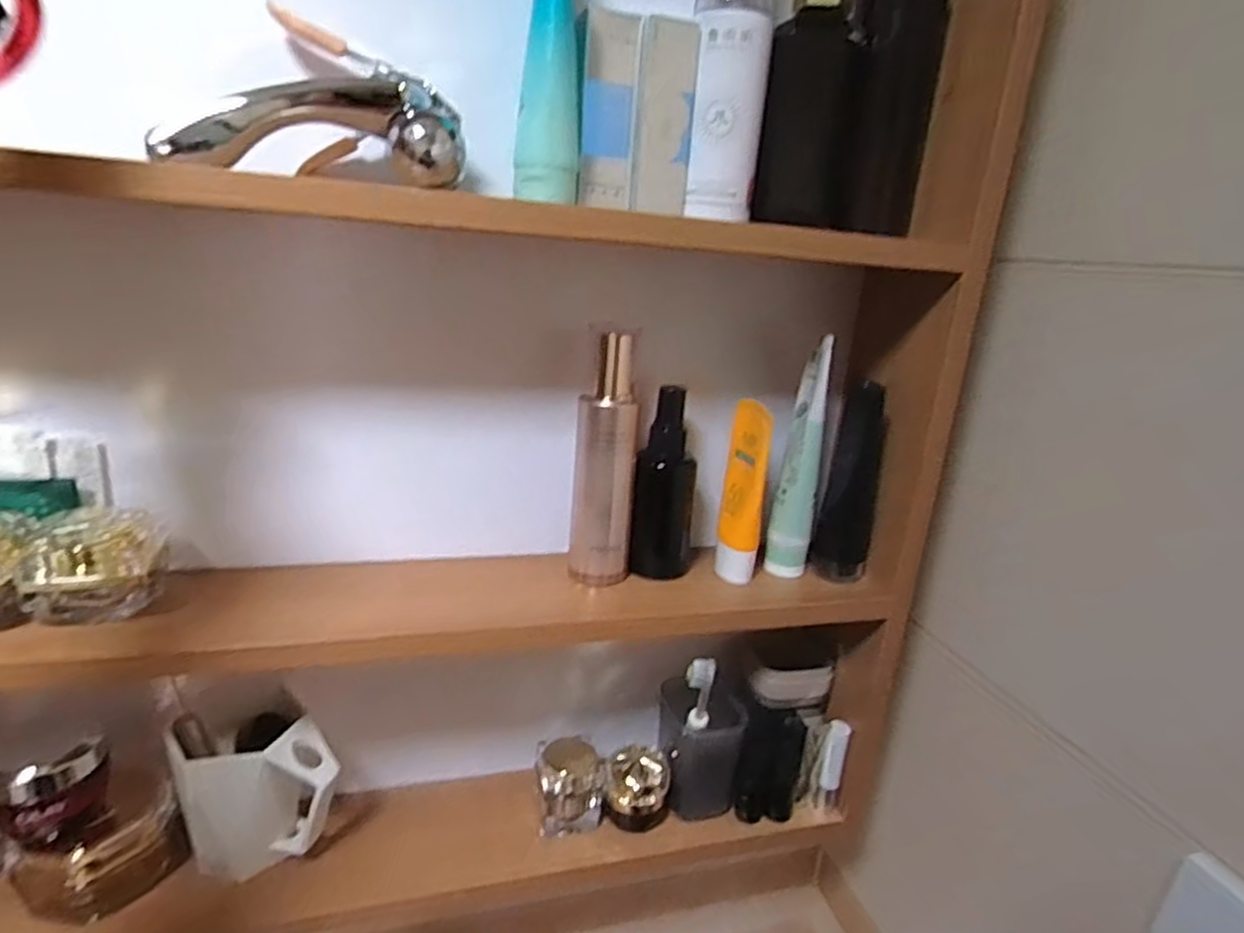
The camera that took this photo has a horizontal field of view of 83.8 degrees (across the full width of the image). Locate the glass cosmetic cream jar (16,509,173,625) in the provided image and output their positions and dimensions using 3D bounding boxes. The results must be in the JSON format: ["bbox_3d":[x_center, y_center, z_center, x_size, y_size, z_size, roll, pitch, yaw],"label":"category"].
[{"bbox_3d":[-0.298,0.057,0.395,0.064,0.059,0.047,-7,21,-33],"label":"glass cosmetic cream jar"}]

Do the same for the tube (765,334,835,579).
[{"bbox_3d":[0.129,-0.003,0.495,0.029,0.170,0.038,11,19,18],"label":"tube"}]

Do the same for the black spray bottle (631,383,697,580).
[{"bbox_3d":[0.030,0.013,0.483,0.038,0.130,0.030,9,18,13],"label":"black spray bottle"}]

